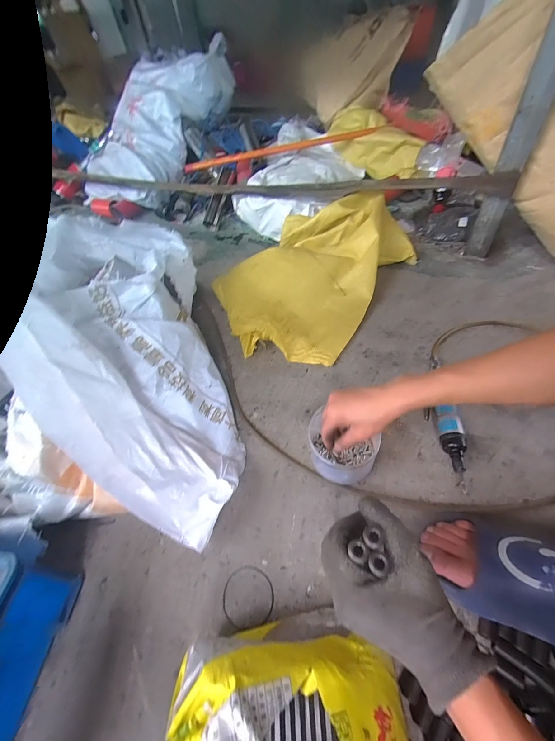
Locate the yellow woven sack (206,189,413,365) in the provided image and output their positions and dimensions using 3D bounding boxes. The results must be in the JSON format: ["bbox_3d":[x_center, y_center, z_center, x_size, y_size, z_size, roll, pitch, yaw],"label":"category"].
[{"bbox_3d":[0.091,-0.275,0.800,0.373,0.137,0.575,26,59,27],"label":"yellow woven sack"}]

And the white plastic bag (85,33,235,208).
[{"bbox_3d":[-0.547,-1.086,1.315,0.465,0.198,0.724,24,89,5],"label":"white plastic bag"}]

